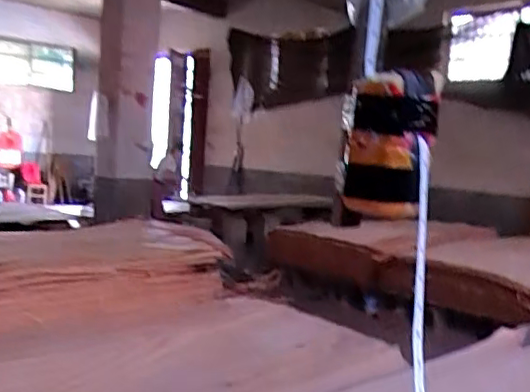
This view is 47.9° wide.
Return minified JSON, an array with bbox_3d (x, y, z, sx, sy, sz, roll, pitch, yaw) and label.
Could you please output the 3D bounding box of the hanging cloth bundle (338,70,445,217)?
[{"bbox_3d":[0.143,-0.059,0.686,0.107,0.156,0.090,4,5,10],"label":"hanging cloth bundle"}]

